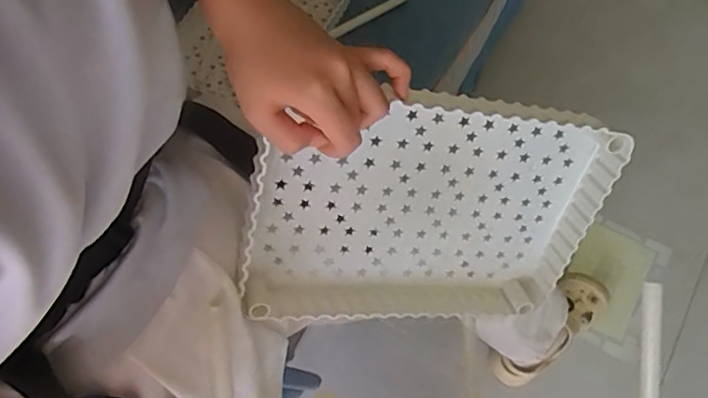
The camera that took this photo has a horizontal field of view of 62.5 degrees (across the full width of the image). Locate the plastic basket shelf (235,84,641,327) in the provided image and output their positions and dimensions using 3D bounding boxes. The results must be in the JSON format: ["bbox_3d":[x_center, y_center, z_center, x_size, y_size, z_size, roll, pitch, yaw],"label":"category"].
[{"bbox_3d":[0.060,0.014,0.464,0.283,0.202,0.034,5,31,-19],"label":"plastic basket shelf"}]

